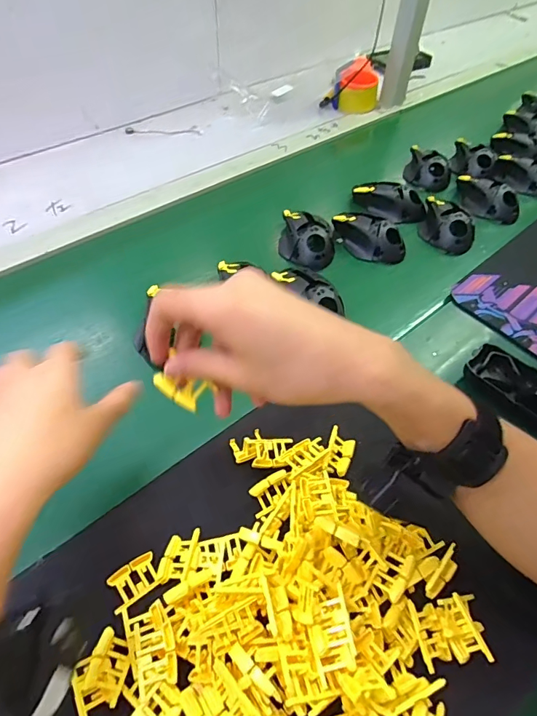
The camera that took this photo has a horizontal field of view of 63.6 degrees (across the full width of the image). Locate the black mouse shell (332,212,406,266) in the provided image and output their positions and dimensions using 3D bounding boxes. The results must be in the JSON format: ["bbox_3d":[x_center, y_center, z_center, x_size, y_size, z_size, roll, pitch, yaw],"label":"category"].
[{"bbox_3d":[0.138,-0.172,0.607,0.057,0.035,0.110,-26,55,-21],"label":"black mouse shell"}]

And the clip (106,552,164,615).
[{"bbox_3d":[-0.102,0.169,0.330,0.036,0.006,0.027,-28,56,-22],"label":"clip"}]

